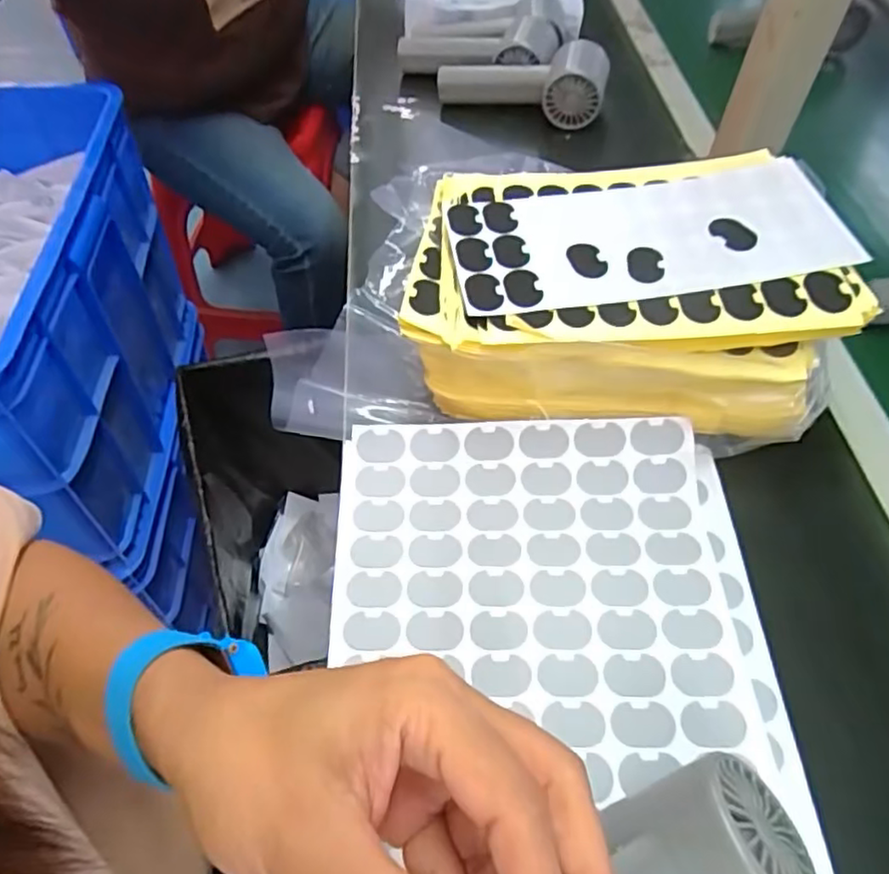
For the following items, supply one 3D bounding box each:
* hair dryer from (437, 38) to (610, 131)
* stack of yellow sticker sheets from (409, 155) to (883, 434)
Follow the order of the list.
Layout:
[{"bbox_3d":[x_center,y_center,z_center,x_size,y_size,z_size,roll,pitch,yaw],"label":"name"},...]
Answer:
[{"bbox_3d":[0.075,-0.339,0.626,0.160,0.059,0.057,20,55,11],"label":"hair dryer"},{"bbox_3d":[0.104,-0.090,0.408,0.241,0.096,0.168,7,53,2],"label":"stack of yellow sticker sheets"}]

